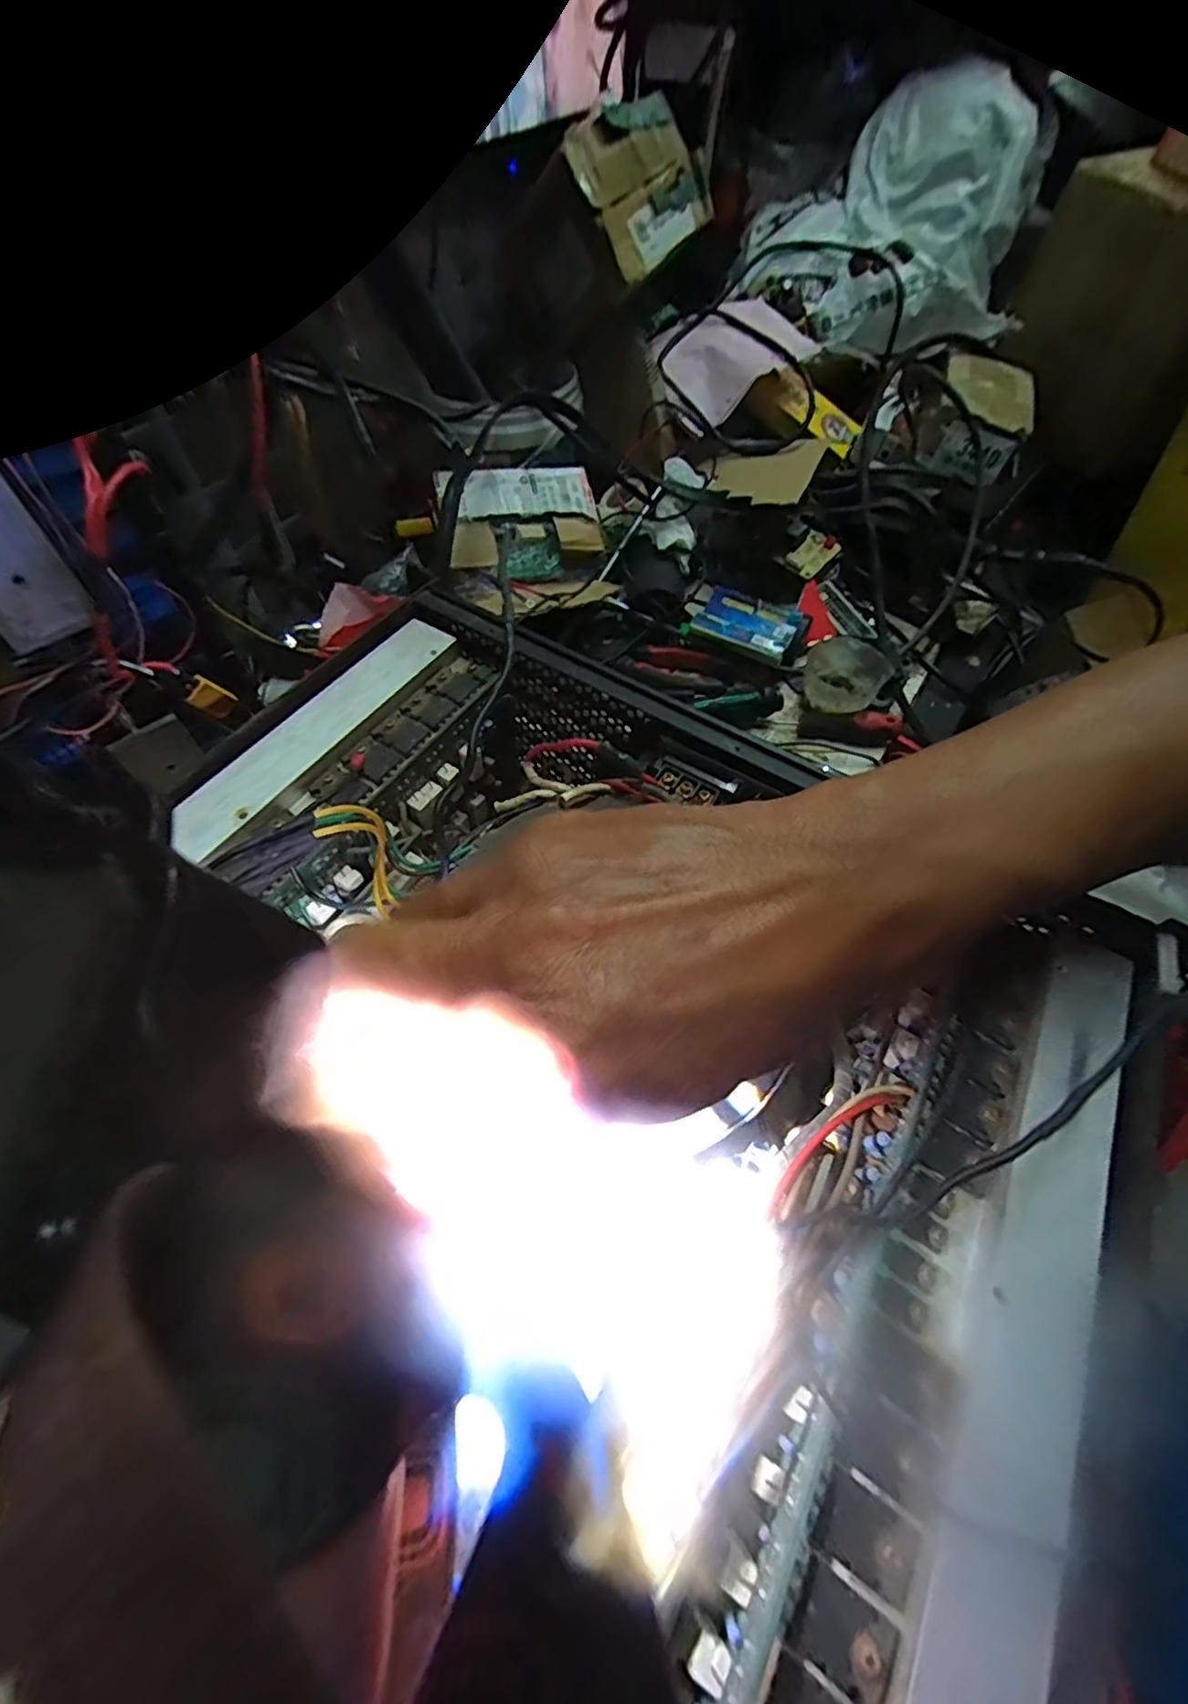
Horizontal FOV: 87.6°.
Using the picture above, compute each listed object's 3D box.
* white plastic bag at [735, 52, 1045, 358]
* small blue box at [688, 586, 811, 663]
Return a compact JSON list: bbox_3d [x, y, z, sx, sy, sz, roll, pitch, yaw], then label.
[{"bbox_3d":[0.293,-0.608,0.591,0.250,0.145,0.233,34,62,18],"label":"white plastic bag"},{"bbox_3d":[0.128,-0.189,0.522,0.084,0.025,0.059,25,60,13],"label":"small blue box"}]

